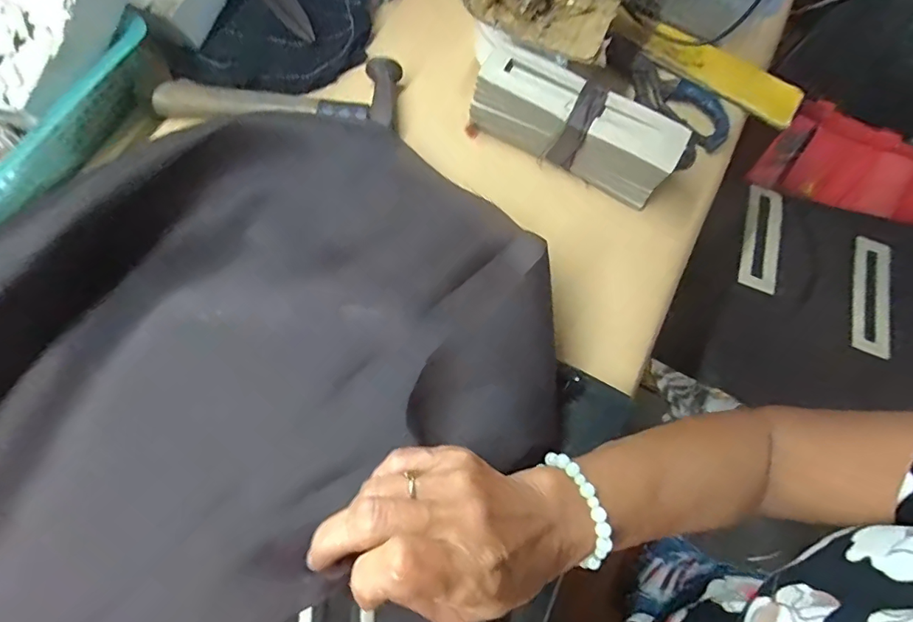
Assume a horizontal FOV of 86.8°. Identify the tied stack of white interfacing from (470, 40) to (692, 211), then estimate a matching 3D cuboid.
[{"bbox_3d":[0.090,-0.143,0.374,0.159,0.056,0.042,28,72,4],"label":"tied stack of white interfacing"}]

